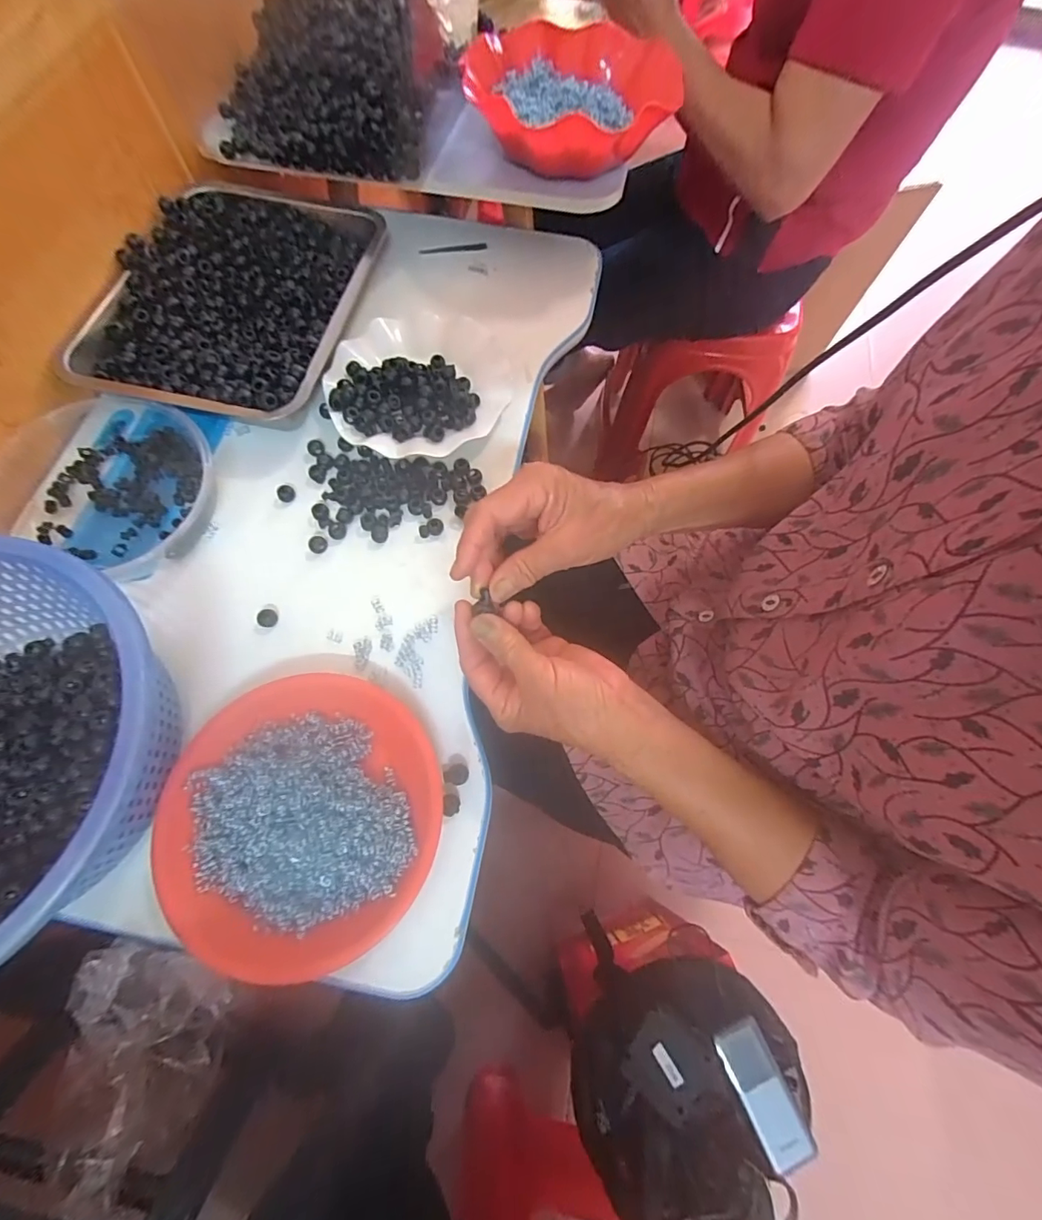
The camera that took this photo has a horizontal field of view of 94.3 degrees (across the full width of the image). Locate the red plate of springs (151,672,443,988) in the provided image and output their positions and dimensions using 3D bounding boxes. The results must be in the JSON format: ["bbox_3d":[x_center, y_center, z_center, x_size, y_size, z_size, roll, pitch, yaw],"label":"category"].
[{"bbox_3d":[-0.160,0.144,0.347,0.191,0.044,0.192,0,69,-1],"label":"red plate of springs"}]

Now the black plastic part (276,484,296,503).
[{"bbox_3d":[-0.224,-0.111,0.461,0.016,0.013,0.012,-30,72,-12],"label":"black plastic part"}]

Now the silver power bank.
[{"bbox_3d":[0.263,0.520,0.523,0.053,0.023,0.116,-21,71,-9],"label":"silver power bank"}]

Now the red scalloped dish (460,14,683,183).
[{"bbox_3d":[0.053,-0.552,0.523,0.216,0.060,0.232,0,69,-1],"label":"red scalloped dish"}]

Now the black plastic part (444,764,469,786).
[{"bbox_3d":[-0.050,0.127,0.375,0.019,0.004,0.015,-7,69,-4],"label":"black plastic part"}]

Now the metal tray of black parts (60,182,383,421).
[{"bbox_3d":[-0.294,-0.332,0.503,0.242,0.041,0.308,11,69,3],"label":"metal tray of black parts"}]

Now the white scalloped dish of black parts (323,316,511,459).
[{"bbox_3d":[-0.105,-0.228,0.494,0.173,0.030,0.172,0,69,-1],"label":"white scalloped dish of black parts"}]

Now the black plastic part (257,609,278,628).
[{"bbox_3d":[-0.219,0.007,0.418,0.016,0.008,0.016,-7,69,-4],"label":"black plastic part"}]

